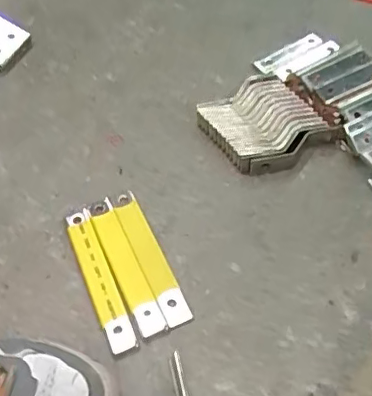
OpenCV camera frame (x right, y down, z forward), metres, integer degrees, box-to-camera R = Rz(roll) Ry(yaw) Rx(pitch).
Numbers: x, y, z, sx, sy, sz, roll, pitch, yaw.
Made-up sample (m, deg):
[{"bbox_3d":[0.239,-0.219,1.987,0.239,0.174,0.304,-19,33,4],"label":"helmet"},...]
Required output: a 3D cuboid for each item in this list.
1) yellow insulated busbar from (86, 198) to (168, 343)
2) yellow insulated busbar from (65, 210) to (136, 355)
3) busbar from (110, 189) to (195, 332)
[{"bbox_3d":[-0.071,0.076,0.638,0.031,0.013,0.178,-23,57,-12],"label":"yellow insulated busbar"},{"bbox_3d":[-0.098,0.090,0.631,0.031,0.015,0.179,-20,56,-10],"label":"yellow insulated busbar"},{"bbox_3d":[-0.044,0.064,0.644,0.029,0.012,0.179,-22,57,-12],"label":"busbar"}]

